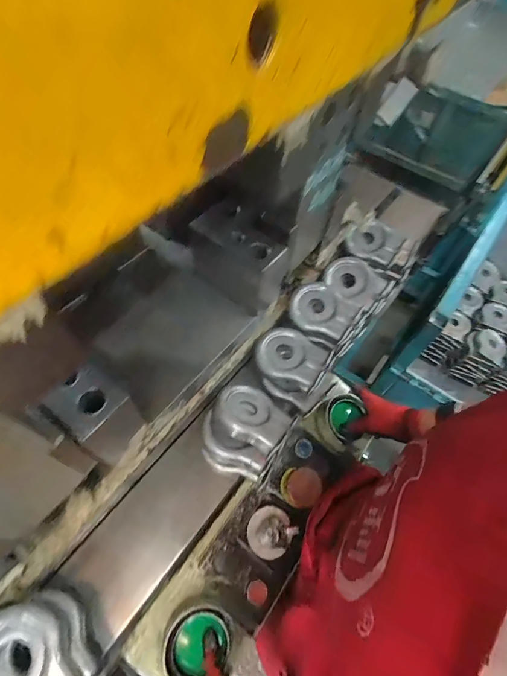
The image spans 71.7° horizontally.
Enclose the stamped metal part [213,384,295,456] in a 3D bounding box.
[{"bbox_3d":[-0.004,0.126,0.559,0.116,0.026,0.093,26,42,14],"label":"stamped metal part"}]

